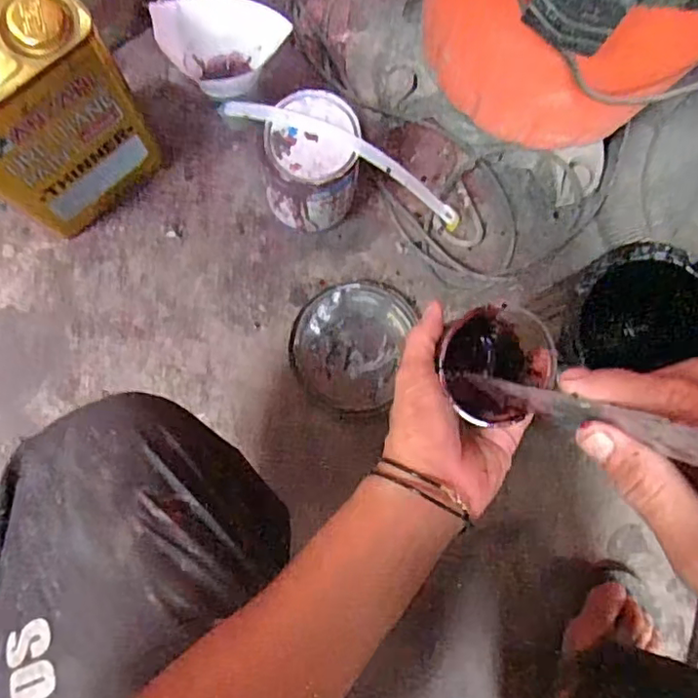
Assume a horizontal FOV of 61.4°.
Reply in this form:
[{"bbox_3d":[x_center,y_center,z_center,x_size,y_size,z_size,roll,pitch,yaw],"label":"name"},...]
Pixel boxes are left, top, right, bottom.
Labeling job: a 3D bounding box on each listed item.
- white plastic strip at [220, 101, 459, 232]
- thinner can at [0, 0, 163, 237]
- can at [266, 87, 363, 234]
[{"bbox_3d":[0.015,-0.193,0.616,0.293,0.076,0.023,22,83,-23],"label":"white plastic strip"},{"bbox_3d":[-0.290,-0.216,0.559,0.156,0.251,0.103,-43,85,-8],"label":"thinner can"},{"bbox_3d":[-0.040,-0.195,0.637,0.102,0.132,0.107,9,84,-4],"label":"can"}]

